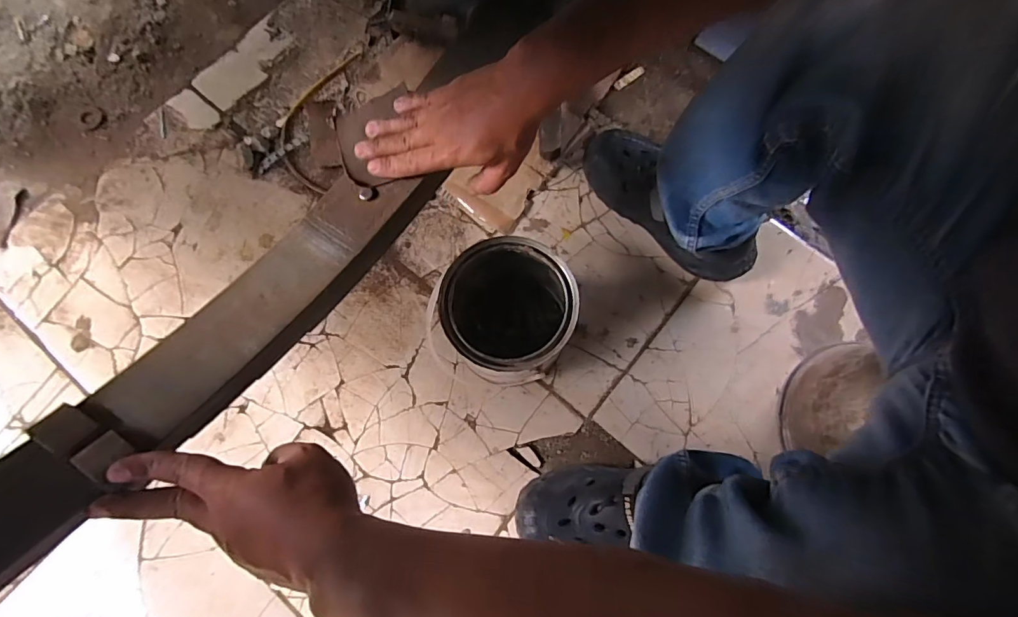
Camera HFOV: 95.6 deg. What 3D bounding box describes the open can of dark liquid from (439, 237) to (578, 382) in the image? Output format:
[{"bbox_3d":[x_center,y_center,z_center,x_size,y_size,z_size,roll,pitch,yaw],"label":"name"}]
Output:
[{"bbox_3d":[-0.001,0.005,0.577,0.145,0.156,0.156,9,75,1],"label":"open can of dark liquid"}]

